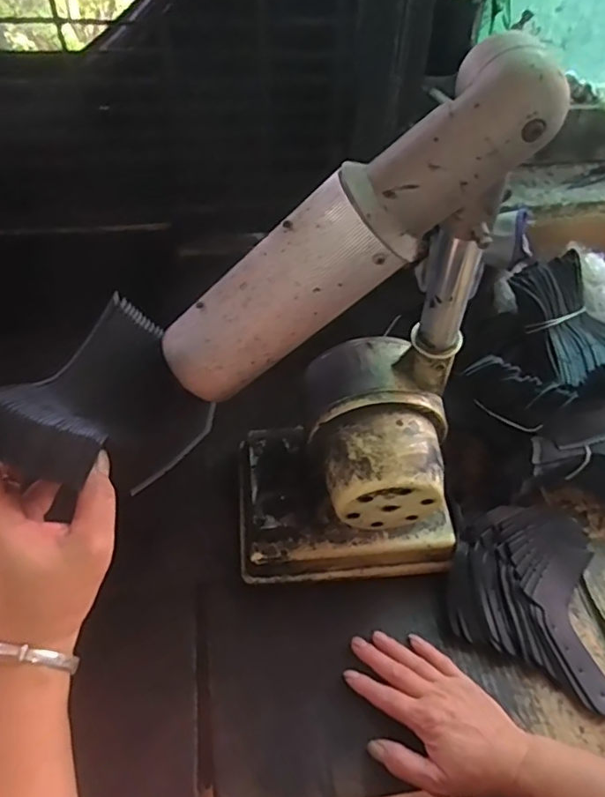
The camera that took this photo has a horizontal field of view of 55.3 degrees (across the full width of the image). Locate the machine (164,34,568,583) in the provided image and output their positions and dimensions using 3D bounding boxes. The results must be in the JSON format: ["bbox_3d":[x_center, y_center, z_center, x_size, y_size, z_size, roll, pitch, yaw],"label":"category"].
[{"bbox_3d":[0.032,-0.008,0.440,0.236,0.449,0.136,-3,52,-5],"label":"machine"}]

